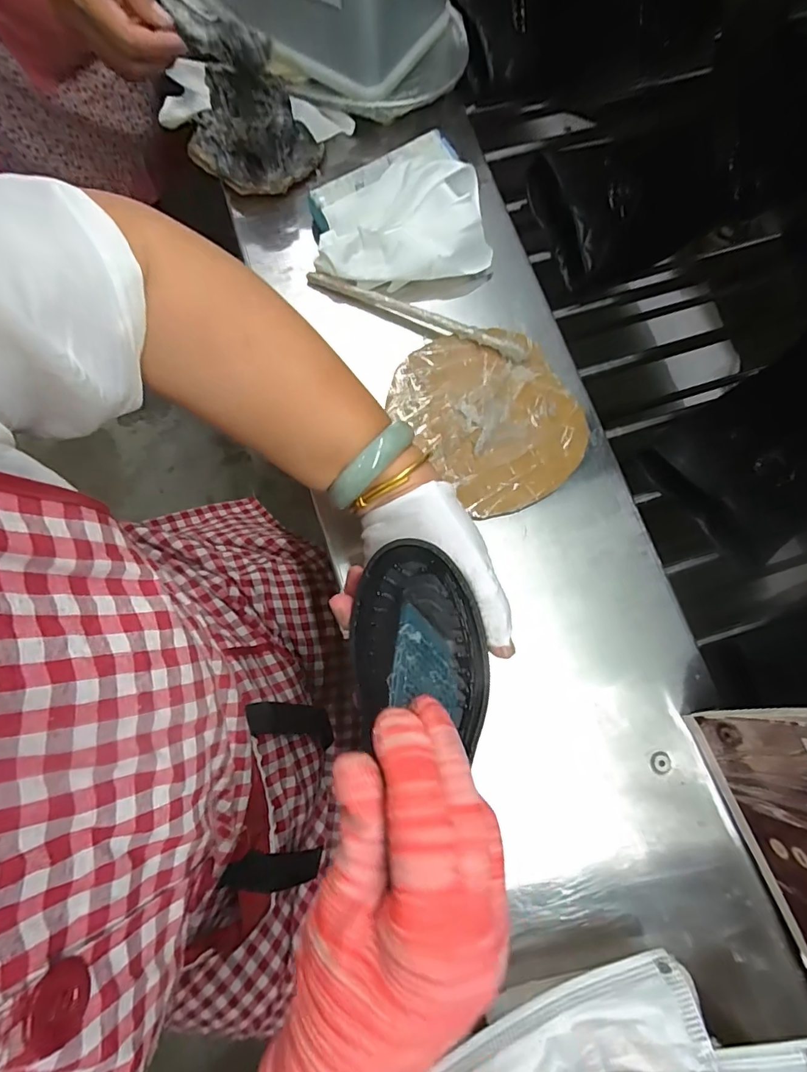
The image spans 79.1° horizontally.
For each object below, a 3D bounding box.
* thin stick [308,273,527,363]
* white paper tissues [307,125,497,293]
[{"bbox_3d":[0.010,-0.185,0.407,0.191,0.009,0.015,21,78,4],"label":"thin stick"},{"bbox_3d":[-0.008,-0.275,0.425,0.143,0.043,0.127,-13,78,-3],"label":"white paper tissues"}]

